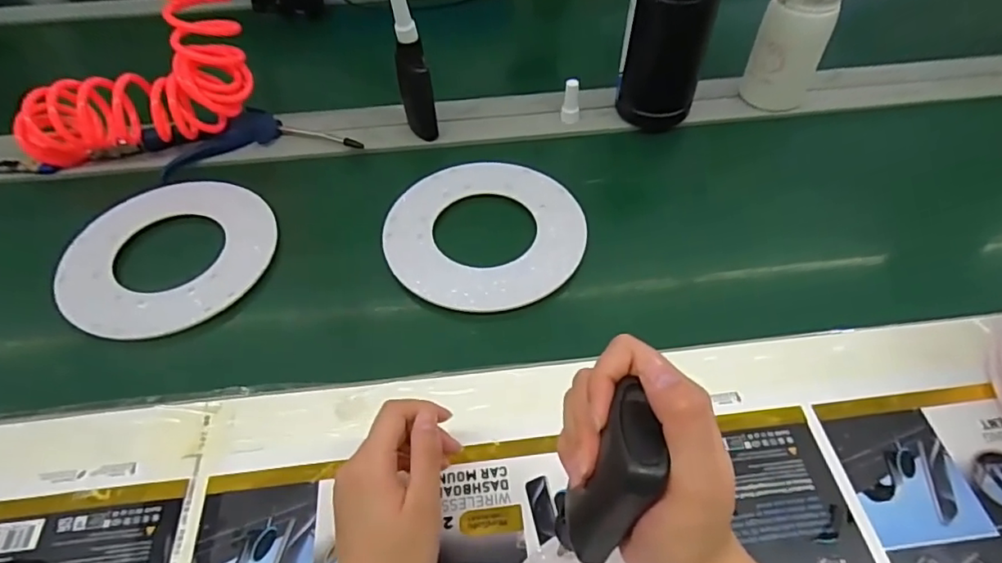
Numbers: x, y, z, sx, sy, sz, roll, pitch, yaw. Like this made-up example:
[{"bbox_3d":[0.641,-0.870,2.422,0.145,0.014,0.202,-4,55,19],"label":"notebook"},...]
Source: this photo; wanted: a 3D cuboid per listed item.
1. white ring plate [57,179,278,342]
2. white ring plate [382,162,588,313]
[{"bbox_3d":[-0.310,-0.030,0.524,0.188,0.011,0.186,-1,51,1],"label":"white ring plate"},{"bbox_3d":[-0.016,-0.051,0.538,0.187,0.007,0.176,0,55,1],"label":"white ring plate"}]

